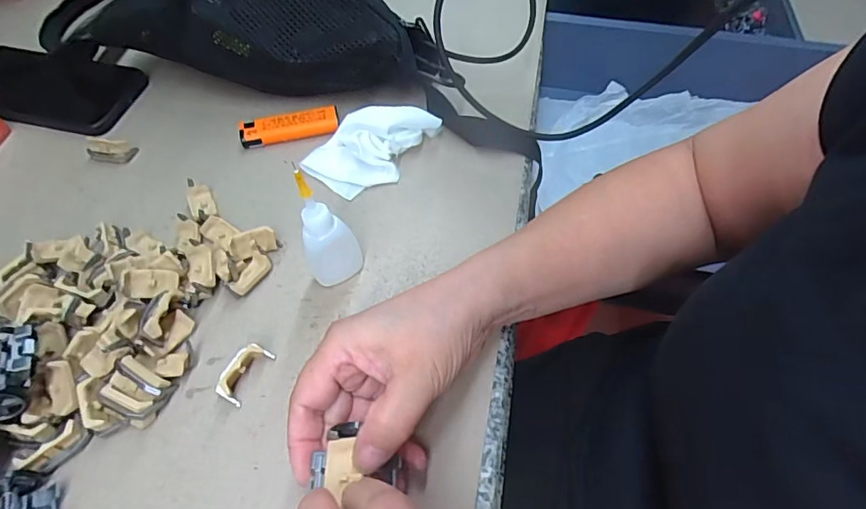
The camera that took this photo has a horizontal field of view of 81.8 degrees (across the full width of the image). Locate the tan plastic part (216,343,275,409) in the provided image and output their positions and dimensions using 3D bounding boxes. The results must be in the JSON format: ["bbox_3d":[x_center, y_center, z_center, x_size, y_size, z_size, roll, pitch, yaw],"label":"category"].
[{"bbox_3d":[-0.114,0.069,0.300,0.017,0.016,0.035,24,62,17],"label":"tan plastic part"}]

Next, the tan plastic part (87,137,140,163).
[{"bbox_3d":[-0.264,-0.086,0.408,0.034,0.015,0.016,2,58,4],"label":"tan plastic part"}]

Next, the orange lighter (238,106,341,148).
[{"bbox_3d":[-0.119,-0.106,0.416,0.080,0.014,0.022,-10,58,-4],"label":"orange lighter"}]

